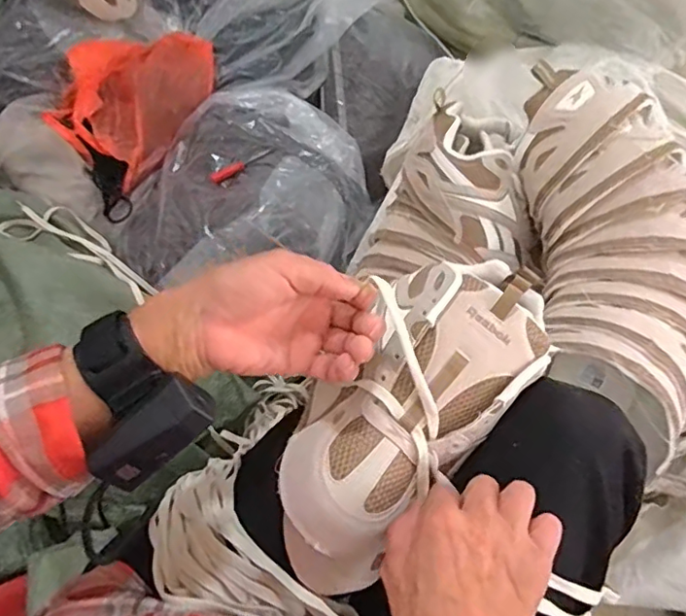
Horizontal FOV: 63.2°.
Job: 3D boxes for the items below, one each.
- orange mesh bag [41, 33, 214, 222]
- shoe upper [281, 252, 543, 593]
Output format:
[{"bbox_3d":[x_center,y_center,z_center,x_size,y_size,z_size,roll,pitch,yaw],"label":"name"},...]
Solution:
[{"bbox_3d":[-0.322,-0.320,0.847,0.199,0.052,0.309,31,78,11],"label":"orange mesh bag"},{"bbox_3d":[0.042,0.065,0.377,0.110,0.057,0.243,38,80,12],"label":"shoe upper"}]

